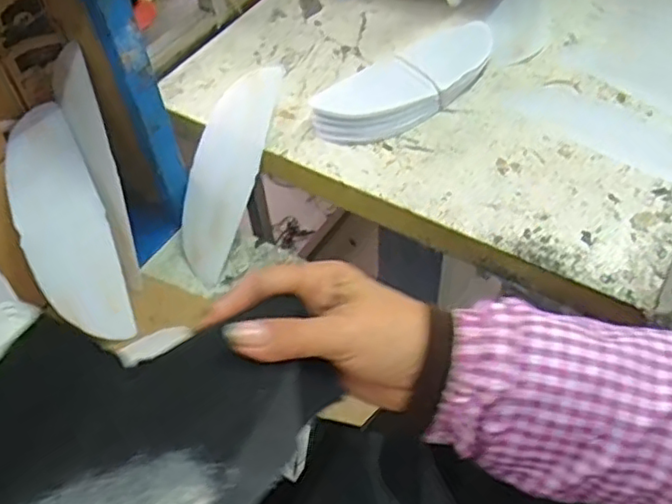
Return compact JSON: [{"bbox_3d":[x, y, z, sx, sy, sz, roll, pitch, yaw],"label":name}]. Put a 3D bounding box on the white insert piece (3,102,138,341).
[{"bbox_3d":[-0.237,-0.021,0.564,0.074,0.007,0.208,-23,93,-30],"label":"white insert piece"}]

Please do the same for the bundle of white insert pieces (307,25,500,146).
[{"bbox_3d":[0.083,-0.175,0.658,0.231,0.032,0.085,-34,57,-22],"label":"bundle of white insert pieces"}]

